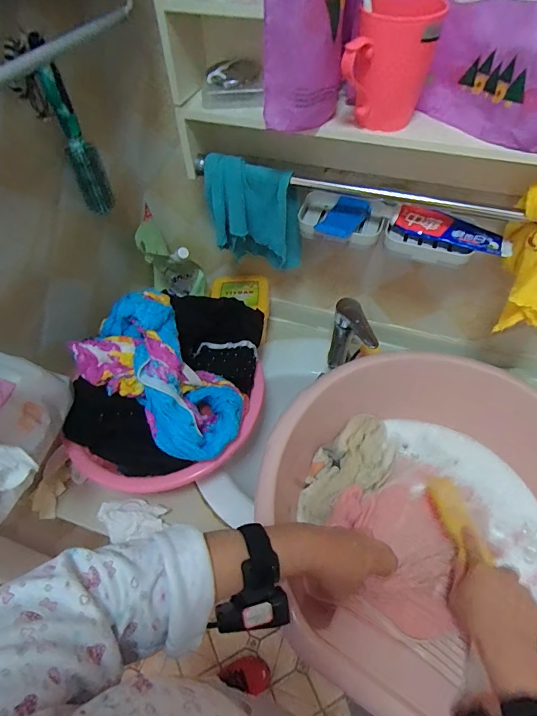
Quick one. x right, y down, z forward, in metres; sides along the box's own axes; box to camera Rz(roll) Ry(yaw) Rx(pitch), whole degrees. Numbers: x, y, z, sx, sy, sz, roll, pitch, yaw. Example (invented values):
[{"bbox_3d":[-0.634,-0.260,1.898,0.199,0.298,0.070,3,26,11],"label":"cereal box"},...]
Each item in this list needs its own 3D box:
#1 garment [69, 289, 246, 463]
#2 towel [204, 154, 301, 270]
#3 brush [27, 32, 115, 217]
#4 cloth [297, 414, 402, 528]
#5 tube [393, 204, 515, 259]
[{"bbox_3d":[-0.145,0.028,0.579,0.220,0.154,0.149,33,61,23],"label":"garment"},{"bbox_3d":[-0.021,-0.216,0.631,0.140,0.172,0.044,3,54,4],"label":"towel"},{"bbox_3d":[-0.261,-0.298,0.545,0.040,0.218,0.040,-17,55,-11],"label":"brush"},{"bbox_3d":[0.128,0.175,0.636,0.210,0.034,0.097,-37,61,-23],"label":"cloth"},{"bbox_3d":[0.263,-0.182,0.580,0.166,0.041,0.043,19,56,14],"label":"tube"}]

